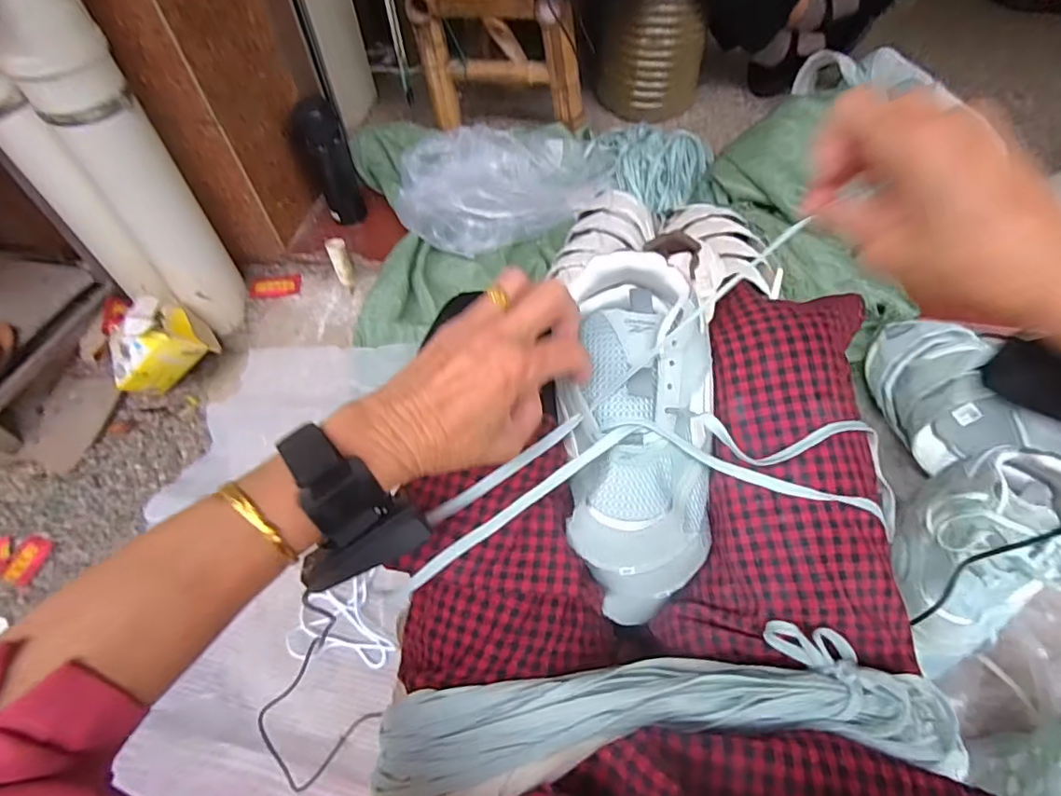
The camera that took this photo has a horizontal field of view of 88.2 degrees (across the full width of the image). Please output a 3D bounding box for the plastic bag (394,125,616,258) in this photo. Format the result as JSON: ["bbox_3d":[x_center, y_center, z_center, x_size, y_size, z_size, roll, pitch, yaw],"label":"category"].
[{"bbox_3d":[-0.056,-0.416,1.044,0.405,0.075,0.283,-26,58,-15],"label":"plastic bag"}]

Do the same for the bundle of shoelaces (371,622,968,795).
[{"bbox_3d":[0.066,0.199,0.326,0.335,0.076,0.079,-8,55,-3],"label":"bundle of shoelaces"}]

